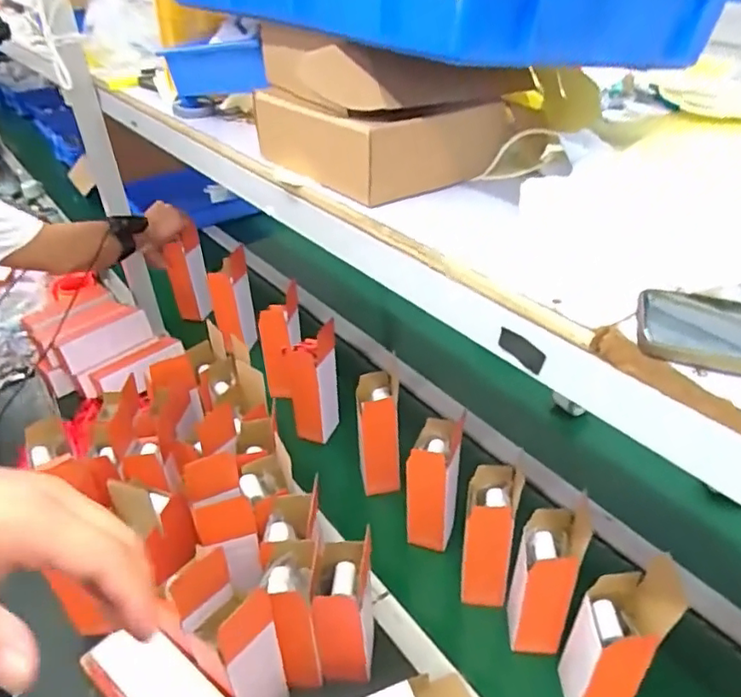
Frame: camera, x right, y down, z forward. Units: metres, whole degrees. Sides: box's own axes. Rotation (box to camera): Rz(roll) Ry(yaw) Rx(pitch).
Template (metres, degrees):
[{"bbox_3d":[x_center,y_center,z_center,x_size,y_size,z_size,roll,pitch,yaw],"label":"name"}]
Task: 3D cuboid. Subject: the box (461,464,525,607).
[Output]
[{"bbox_3d":[0.155,0.247,0.769,0.064,0.186,0.079,9,37,14],"label":"box"}]

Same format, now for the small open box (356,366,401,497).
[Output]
[{"bbox_3d":[0.011,0.142,0.943,0.067,0.198,0.072,-4,36,-3],"label":"small open box"}]

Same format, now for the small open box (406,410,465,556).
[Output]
[{"bbox_3d":[0.093,0.195,0.841,0.072,0.184,0.085,8,37,13],"label":"small open box"}]

